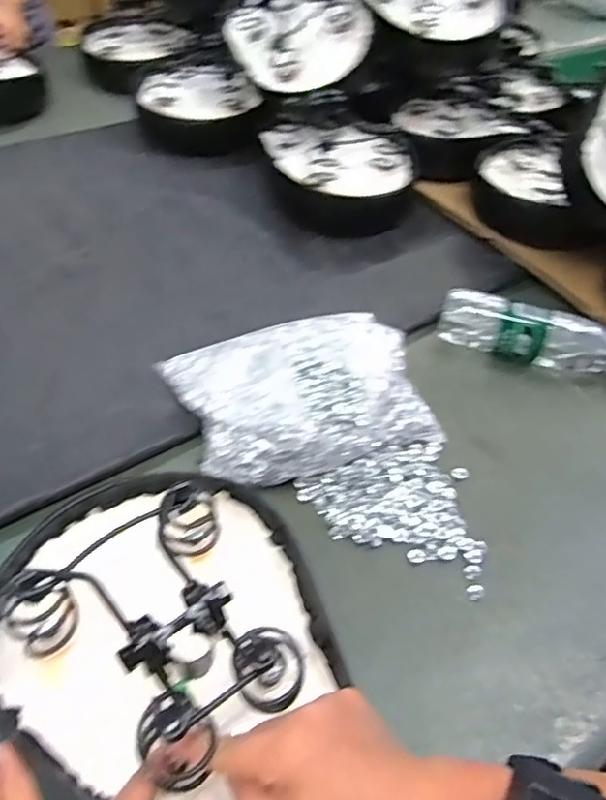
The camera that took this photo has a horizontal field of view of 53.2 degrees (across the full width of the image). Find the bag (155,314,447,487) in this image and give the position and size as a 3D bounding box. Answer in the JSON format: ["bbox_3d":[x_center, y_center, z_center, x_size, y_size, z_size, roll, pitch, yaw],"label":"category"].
[{"bbox_3d":[0.001,-0.016,0.622,0.242,0.053,0.183,-16,53,-18],"label":"bag"}]

